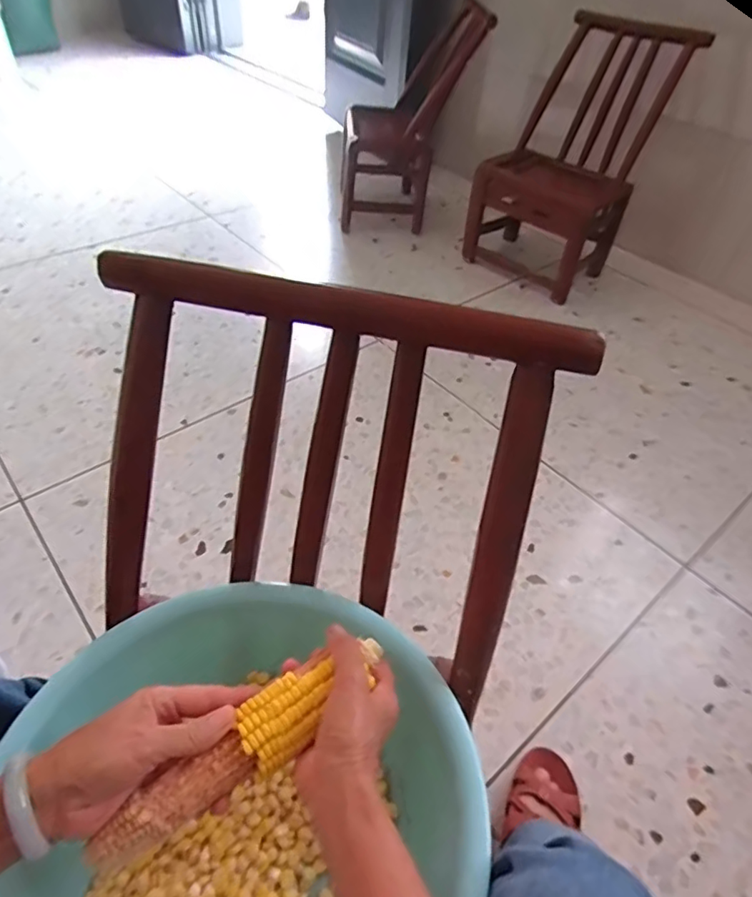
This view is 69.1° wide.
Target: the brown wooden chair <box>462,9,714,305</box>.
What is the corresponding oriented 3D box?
[{"bbox_3d":[0.558,-0.823,1.577,0.375,0.601,0.443,34,53,24],"label":"brown wooden chair"}]

